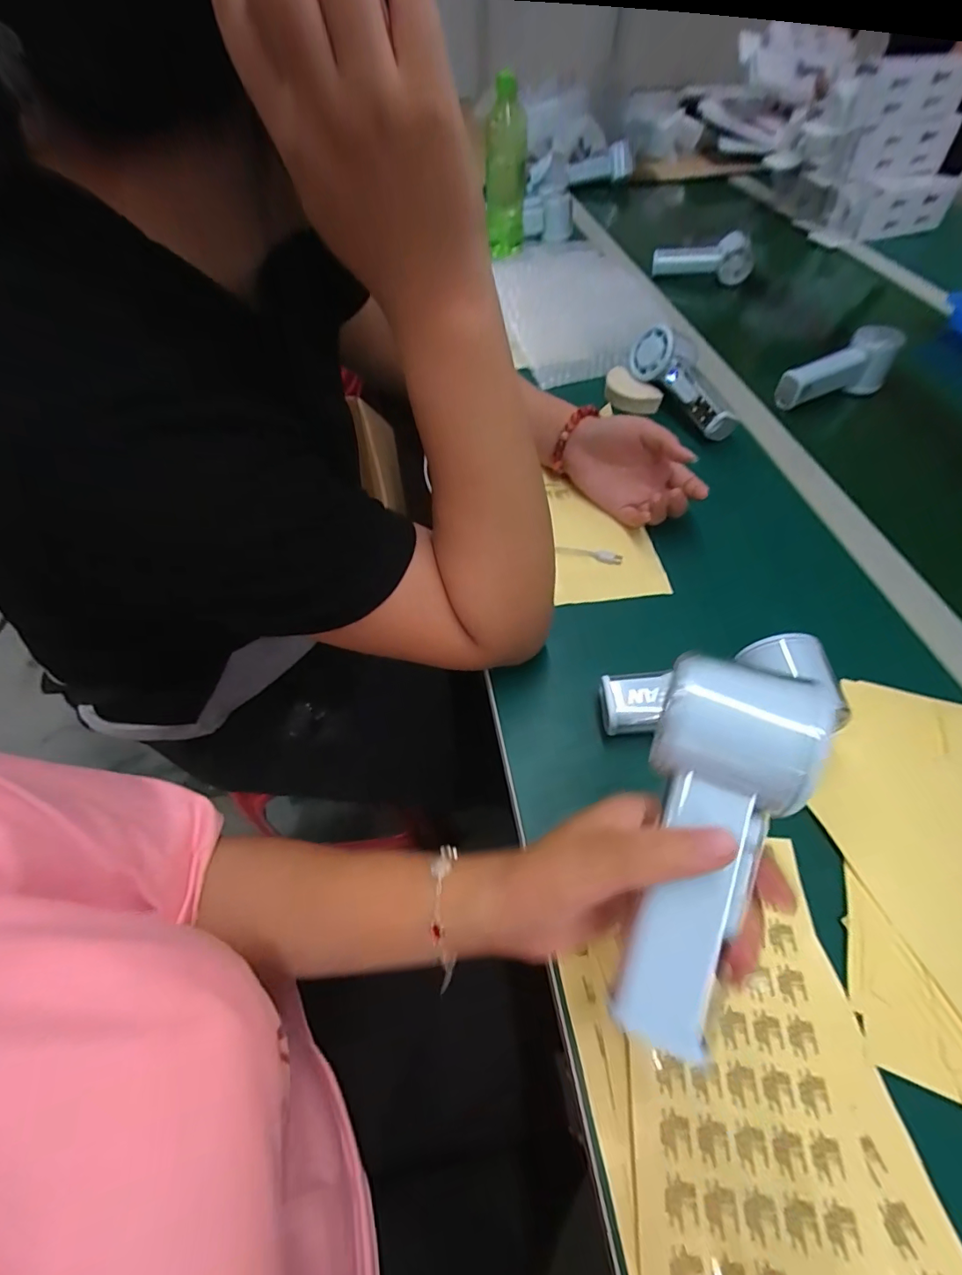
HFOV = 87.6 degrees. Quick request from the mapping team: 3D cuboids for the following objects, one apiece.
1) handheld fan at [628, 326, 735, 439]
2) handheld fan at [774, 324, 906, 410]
[{"bbox_3d":[0.230,-0.286,0.563,0.042,0.054,0.148,-25,73,-18],"label":"handheld fan"},{"bbox_3d":[0.422,-0.313,0.600,0.135,0.079,0.042,-20,58,-14],"label":"handheld fan"}]

